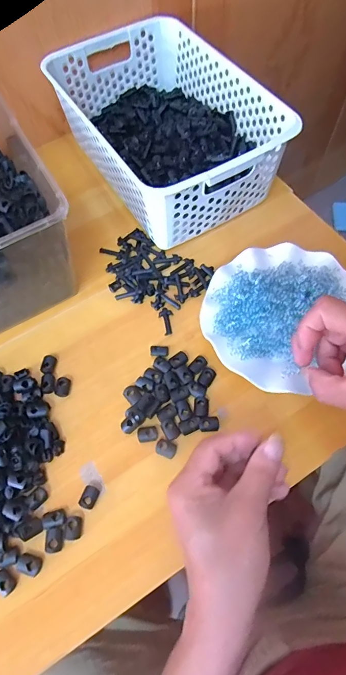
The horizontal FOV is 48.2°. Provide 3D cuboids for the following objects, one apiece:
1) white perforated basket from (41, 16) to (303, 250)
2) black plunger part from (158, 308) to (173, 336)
[{"bbox_3d":[-0.011,-0.271,0.514,0.201,0.113,0.303,-29,66,-12],"label":"white perforated basket"},{"bbox_3d":[-0.008,-0.019,0.449,0.016,0.004,0.034,-7,64,-2],"label":"black plunger part"}]

